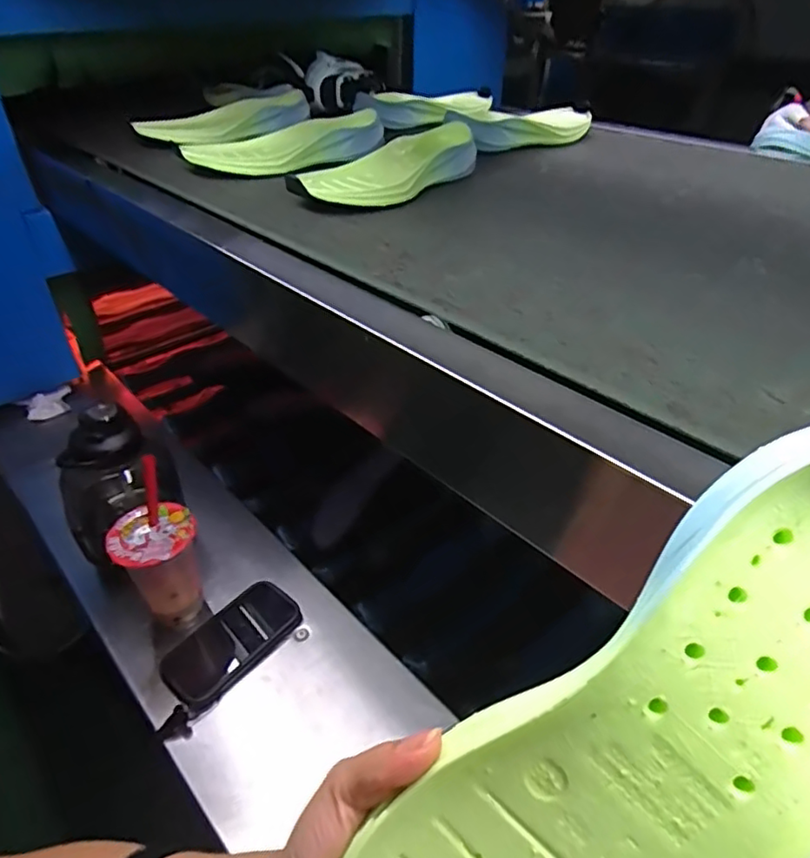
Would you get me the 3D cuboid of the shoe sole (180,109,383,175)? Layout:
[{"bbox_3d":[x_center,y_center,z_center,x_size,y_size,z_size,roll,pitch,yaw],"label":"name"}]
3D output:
[{"bbox_3d":[-0.163,-0.384,0.800,0.273,0.044,0.091,-22,42,-25],"label":"shoe sole"}]

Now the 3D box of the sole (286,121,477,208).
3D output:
[{"bbox_3d":[-0.024,-0.314,0.708,0.101,0.051,0.263,27,45,32],"label":"sole"}]

